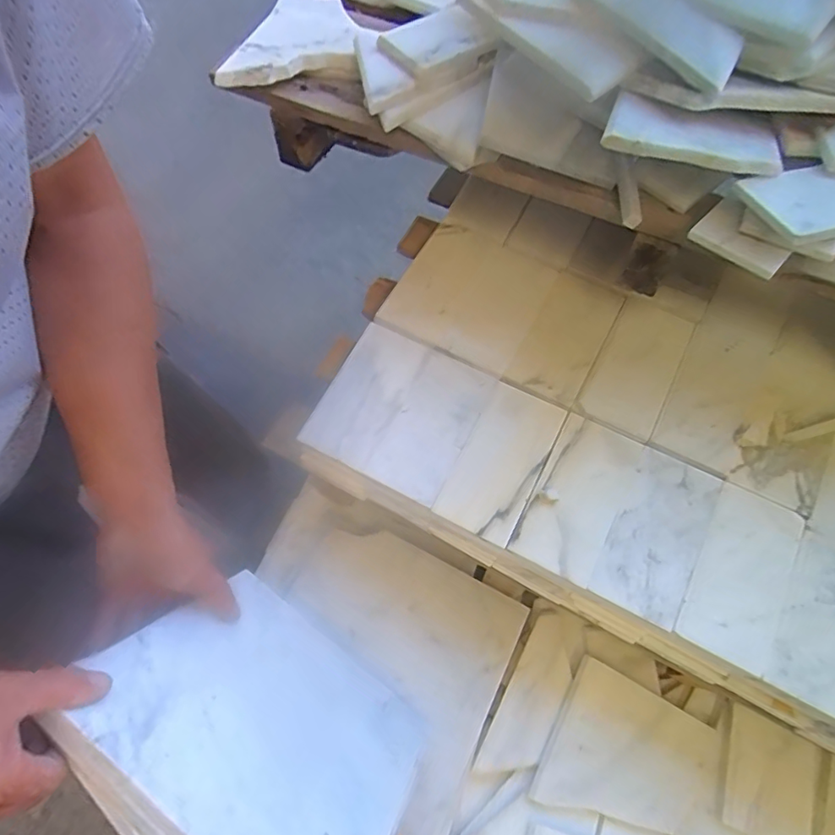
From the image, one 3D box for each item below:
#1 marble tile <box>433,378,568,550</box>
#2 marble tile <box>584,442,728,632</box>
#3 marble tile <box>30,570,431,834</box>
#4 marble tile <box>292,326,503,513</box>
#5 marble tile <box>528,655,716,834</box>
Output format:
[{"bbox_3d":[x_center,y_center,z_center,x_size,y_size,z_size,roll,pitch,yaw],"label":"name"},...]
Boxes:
[{"bbox_3d":[0.079,0.040,0.505,0.073,0.009,0.146,25,68,13],"label":"marble tile"},{"bbox_3d":[0.214,0.104,0.480,0.076,0.009,0.146,26,68,14],"label":"marble tile"},{"bbox_3d":[-0.114,0.240,0.423,0.236,0.241,0.019,37,99,10],"label":"marble tile"},{"bbox_3d":[-0.019,-0.009,0.536,0.147,0.014,0.146,26,68,13],"label":"marble tile"},{"bbox_3d":[0.200,0.329,0.516,0.138,0.014,0.132,27,68,14],"label":"marble tile"}]

